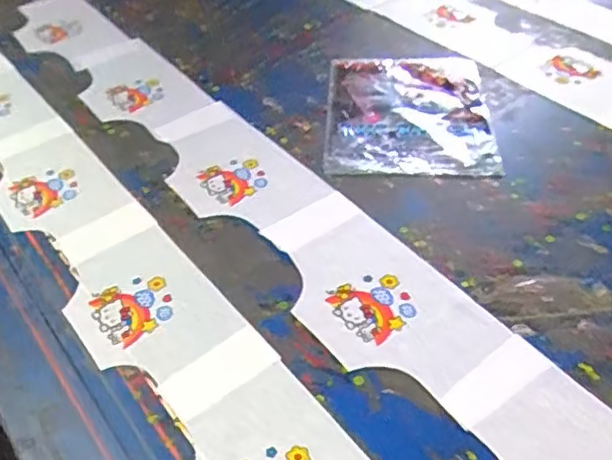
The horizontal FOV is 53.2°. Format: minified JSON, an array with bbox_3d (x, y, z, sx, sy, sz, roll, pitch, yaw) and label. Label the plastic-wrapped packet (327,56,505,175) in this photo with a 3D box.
[{"bbox_3d":[0.144,-0.171,0.860,0.219,0.012,0.283,2,45,3],"label":"plastic-wrapped packet"}]

